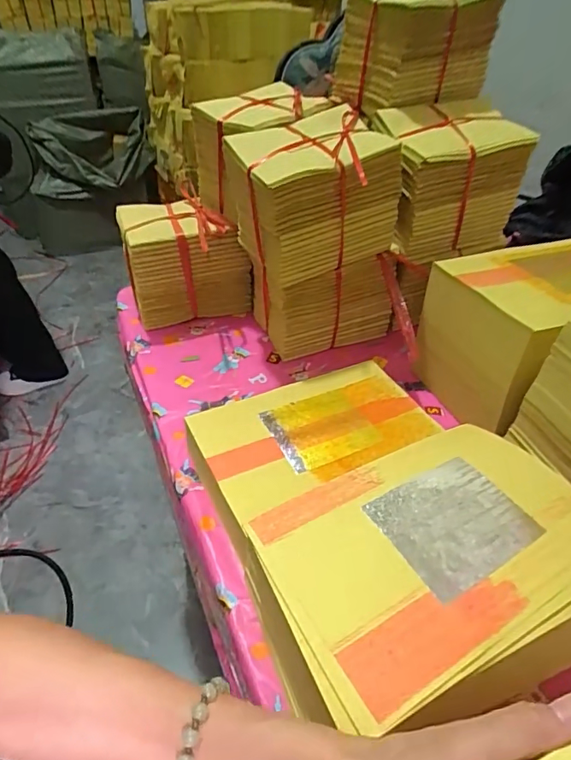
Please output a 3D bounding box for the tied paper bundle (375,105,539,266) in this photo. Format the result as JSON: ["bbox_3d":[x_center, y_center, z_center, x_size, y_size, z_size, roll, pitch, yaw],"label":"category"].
[{"bbox_3d":[0.198,-0.248,0.644,0.186,0.161,0.122,-12,41,-15],"label":"tied paper bundle"}]

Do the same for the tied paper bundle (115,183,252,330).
[{"bbox_3d":[-0.141,-0.171,0.720,0.164,0.137,0.111,-9,41,-12],"label":"tied paper bundle"}]

